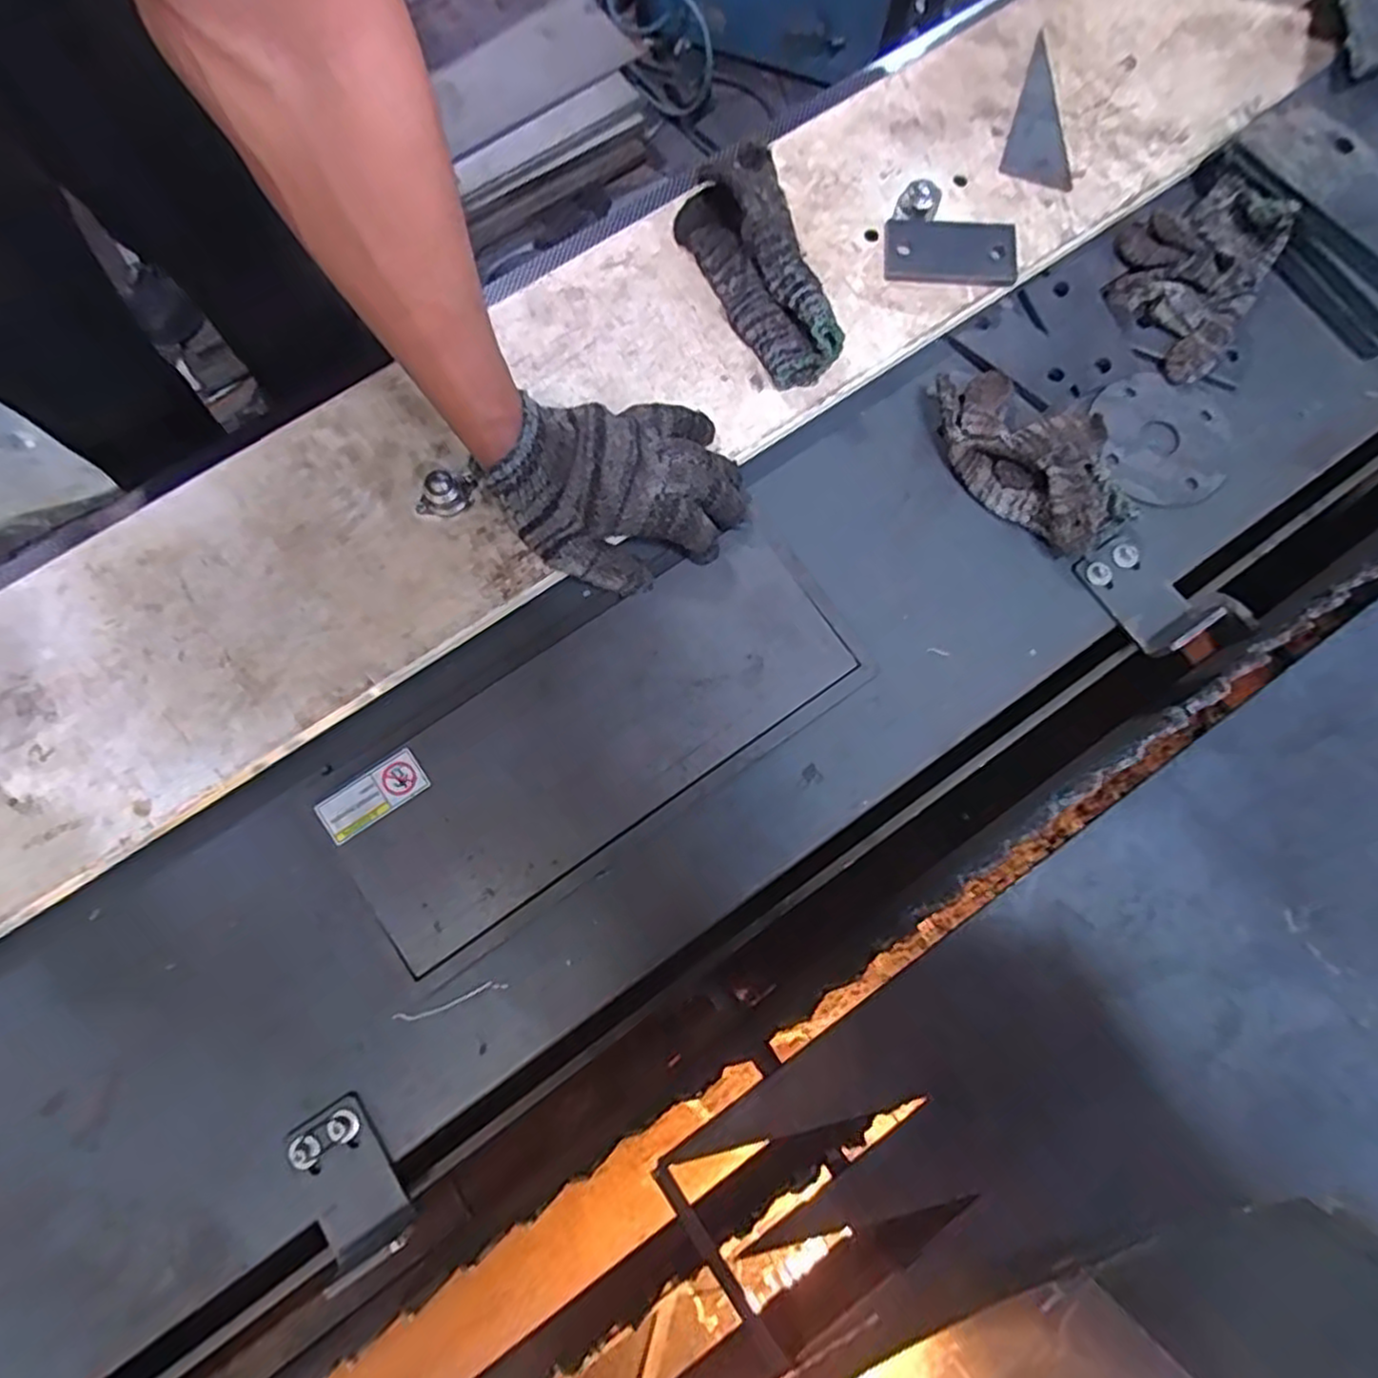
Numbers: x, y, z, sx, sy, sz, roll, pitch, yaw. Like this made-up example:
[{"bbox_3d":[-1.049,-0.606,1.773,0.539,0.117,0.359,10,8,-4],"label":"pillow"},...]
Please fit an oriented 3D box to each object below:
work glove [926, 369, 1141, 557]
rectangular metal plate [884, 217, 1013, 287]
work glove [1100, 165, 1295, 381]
[{"bbox_3d":[0.247,-0.173,0.523,0.089,0.033,0.159,-37,79,-8],"label":"work glove"},{"bbox_3d":[0.199,-0.335,0.554,0.096,0.008,0.054,3,85,4],"label":"rectangular metal plate"},{"bbox_3d":[0.395,-0.323,0.557,0.148,0.032,0.126,-37,79,-8],"label":"work glove"}]

